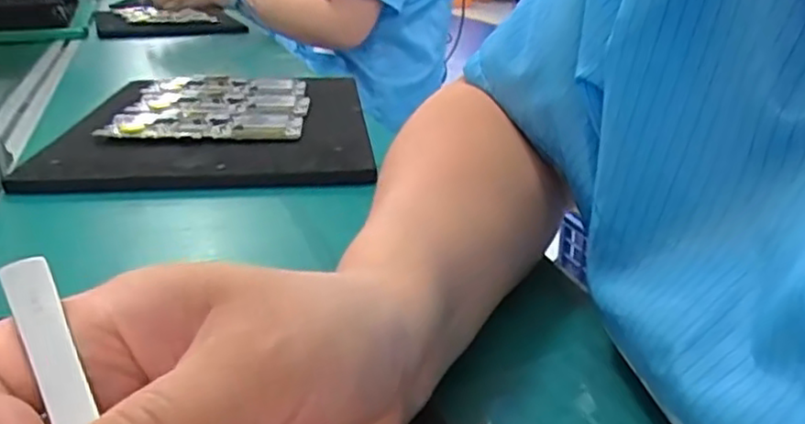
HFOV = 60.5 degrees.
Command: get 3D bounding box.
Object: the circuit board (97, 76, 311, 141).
[{"bbox_3d":[-0.168,-0.099,0.633,0.155,0.006,0.204,1,24,-7],"label":"circuit board"}]

